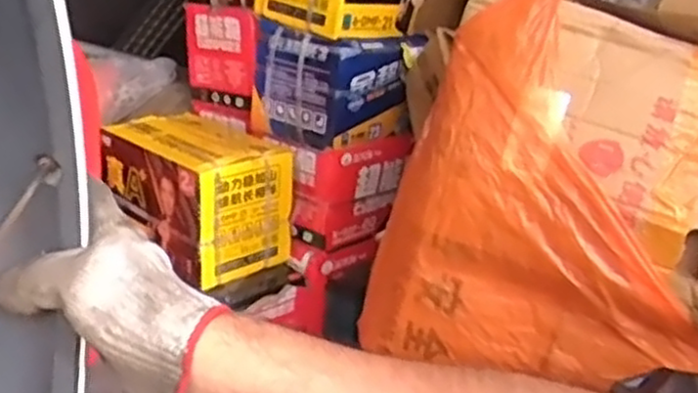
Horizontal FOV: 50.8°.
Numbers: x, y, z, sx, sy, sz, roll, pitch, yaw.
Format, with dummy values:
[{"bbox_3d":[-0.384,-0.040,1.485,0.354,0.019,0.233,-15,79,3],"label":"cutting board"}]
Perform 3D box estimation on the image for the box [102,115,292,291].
[{"bbox_3d":[-0.262,-0.008,1.286,0.311,0.198,0.206,22,25,40],"label":"box"}]

